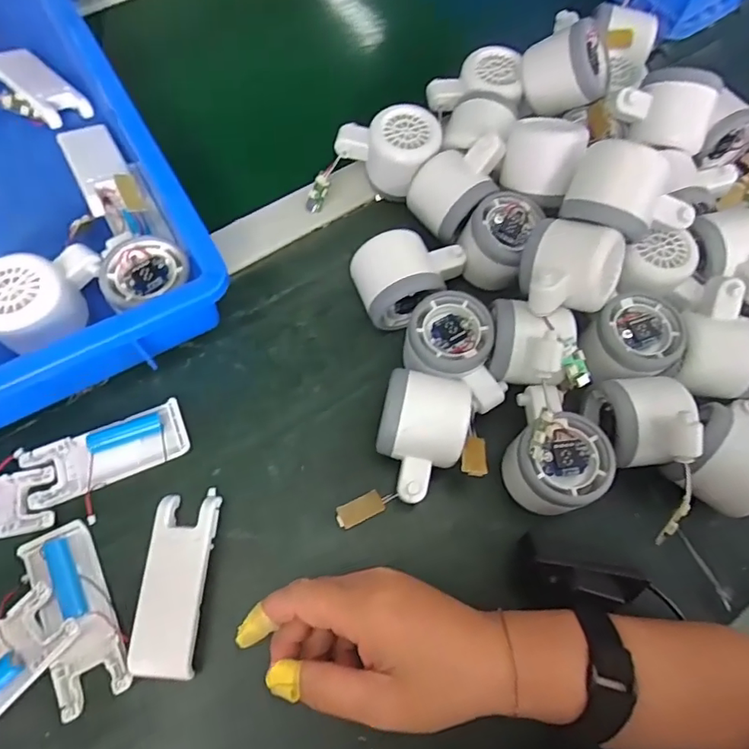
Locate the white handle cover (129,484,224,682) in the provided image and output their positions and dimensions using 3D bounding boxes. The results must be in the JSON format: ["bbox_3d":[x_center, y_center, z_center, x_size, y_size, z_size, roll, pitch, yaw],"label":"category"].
[{"bbox_3d":[-0.124,0.129,0.327,0.039,0.018,0.105,4,69,-1],"label":"white handle cover"}]

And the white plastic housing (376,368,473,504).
[{"bbox_3d":[0.029,0.040,0.348,0.056,0.056,0.084,15,69,3],"label":"white plastic housing"}]

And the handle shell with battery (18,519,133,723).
[{"bbox_3d":[-0.184,0.145,0.319,0.040,0.011,0.106,-26,72,-12],"label":"handle shell with battery"}]

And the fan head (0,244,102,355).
[{"bbox_3d":[-0.231,-0.051,0.367,0.057,0.062,0.083,10,69,1],"label":"fan head"}]

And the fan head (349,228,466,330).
[{"bbox_3d":[0.025,-0.074,0.394,0.081,0.049,0.057,-24,72,-11],"label":"fan head"}]

